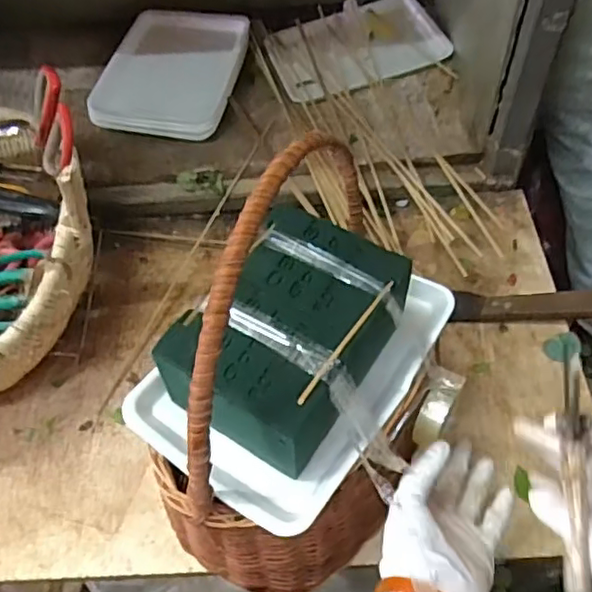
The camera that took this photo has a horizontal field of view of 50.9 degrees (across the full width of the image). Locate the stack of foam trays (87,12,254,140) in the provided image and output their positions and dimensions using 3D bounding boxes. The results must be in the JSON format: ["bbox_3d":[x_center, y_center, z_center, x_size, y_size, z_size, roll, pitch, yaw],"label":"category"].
[{"bbox_3d":[-0.165,-0.301,0.832,0.169,0.027,0.230,7,56,0],"label":"stack of foam trays"}]

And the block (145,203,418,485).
[{"bbox_3d":[-0.001,0.031,0.430,0.115,0.071,0.167,24,61,20],"label":"block"}]

